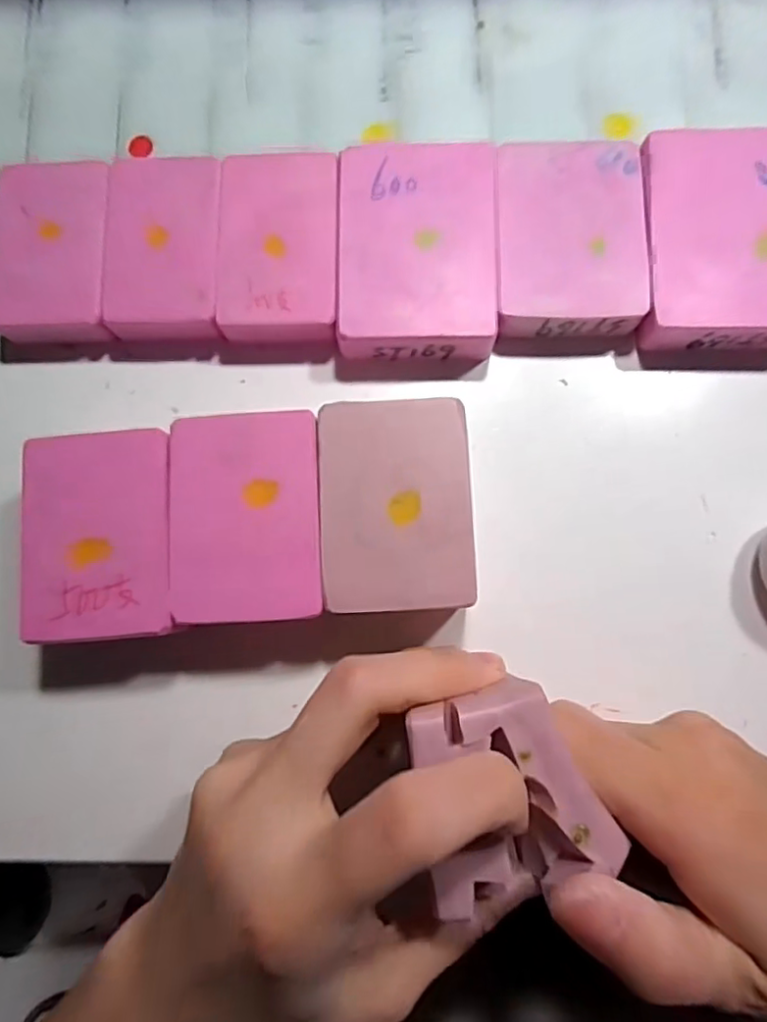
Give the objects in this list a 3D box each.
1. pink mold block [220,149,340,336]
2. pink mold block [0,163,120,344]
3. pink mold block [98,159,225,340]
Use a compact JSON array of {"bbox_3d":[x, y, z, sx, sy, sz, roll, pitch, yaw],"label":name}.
[{"bbox_3d":[-0.039,-0.099,0.222,0.044,0.017,0.071,0,82,2],"label":"pink mold block"},{"bbox_3d":[-0.127,-0.100,0.226,0.044,0.014,0.070,-1,82,2],"label":"pink mold block"},{"bbox_3d":[-0.083,-0.100,0.225,0.043,0.015,0.069,-1,82,2],"label":"pink mold block"}]

